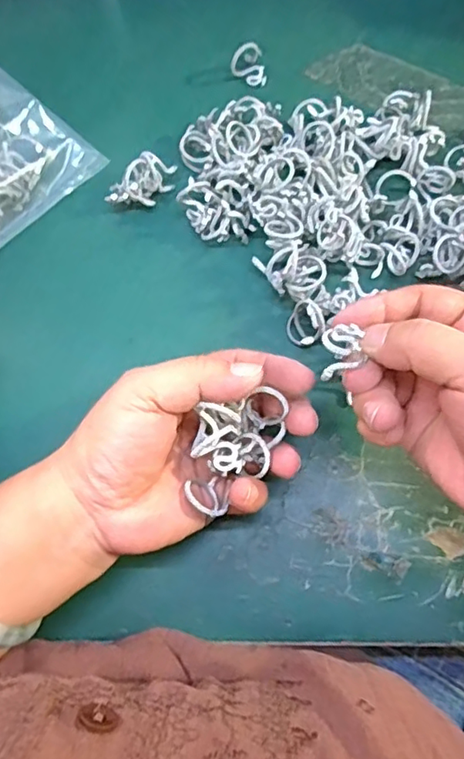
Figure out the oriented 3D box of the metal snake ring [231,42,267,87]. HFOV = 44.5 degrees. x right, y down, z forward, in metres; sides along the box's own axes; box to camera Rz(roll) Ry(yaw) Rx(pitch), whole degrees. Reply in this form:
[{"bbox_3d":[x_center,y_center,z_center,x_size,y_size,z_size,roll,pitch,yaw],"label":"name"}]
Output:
[{"bbox_3d":[0.014,-0.209,0.372,0.021,0.017,0.020,25,75,9],"label":"metal snake ring"}]

